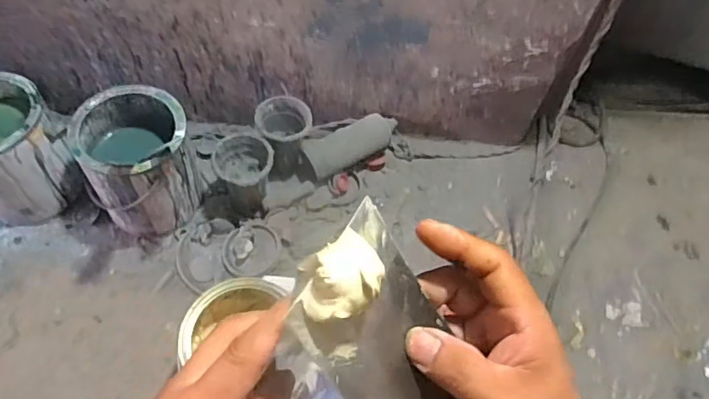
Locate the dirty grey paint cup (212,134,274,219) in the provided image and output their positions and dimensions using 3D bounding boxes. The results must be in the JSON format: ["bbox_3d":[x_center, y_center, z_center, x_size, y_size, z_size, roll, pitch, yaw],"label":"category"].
[{"bbox_3d":[-0.181,-0.032,0.922,0.088,0.141,0.094,2,60,-3],"label":"dirty grey paint cup"}]

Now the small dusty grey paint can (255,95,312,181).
[{"bbox_3d":[-0.122,-0.105,0.976,0.090,0.133,0.092,2,60,-3],"label":"small dusty grey paint can"}]

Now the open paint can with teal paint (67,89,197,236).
[{"bbox_3d":[-0.347,-0.057,0.893,0.170,0.204,0.181,-16,62,-13],"label":"open paint can with teal paint"}]

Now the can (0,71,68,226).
[{"bbox_3d":[-0.559,-0.077,0.894,0.153,0.195,0.168,2,60,-3],"label":"can"}]

